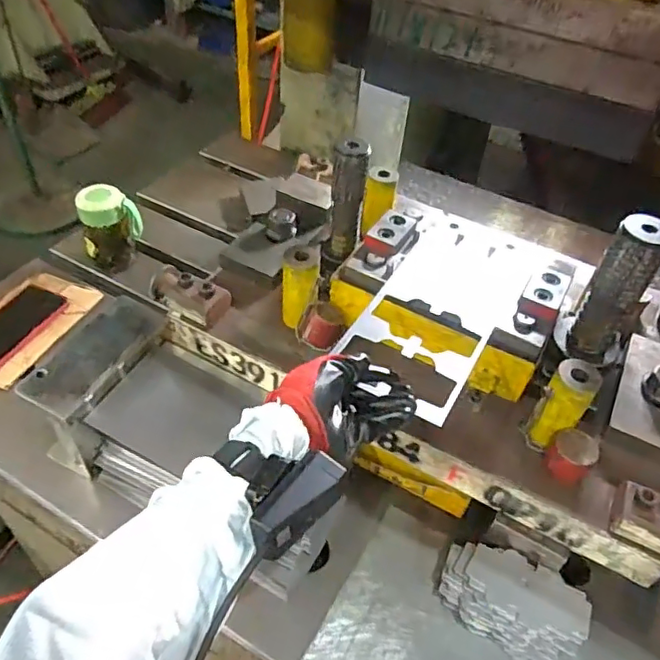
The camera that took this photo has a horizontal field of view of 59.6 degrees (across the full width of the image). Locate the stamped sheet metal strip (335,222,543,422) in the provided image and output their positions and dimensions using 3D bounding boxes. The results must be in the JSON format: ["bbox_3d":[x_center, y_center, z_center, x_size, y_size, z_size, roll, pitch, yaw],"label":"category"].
[{"bbox_3d":[0.121,-0.031,0.599,0.130,0.010,0.299,23,48,16],"label":"stamped sheet metal strip"}]

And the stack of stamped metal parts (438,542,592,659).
[{"bbox_3d":[0.179,0.274,0.576,0.135,0.054,0.079,21,47,14],"label":"stack of stamped metal parts"}]

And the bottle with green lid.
[{"bbox_3d":[-0.335,-0.149,0.882,0.061,0.134,0.075,28,49,20],"label":"bottle with green lid"}]

